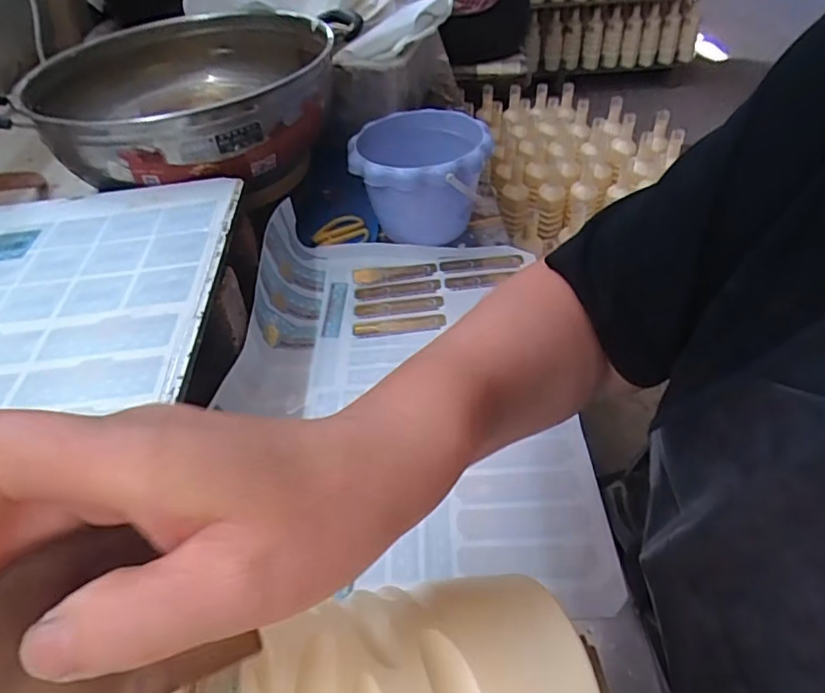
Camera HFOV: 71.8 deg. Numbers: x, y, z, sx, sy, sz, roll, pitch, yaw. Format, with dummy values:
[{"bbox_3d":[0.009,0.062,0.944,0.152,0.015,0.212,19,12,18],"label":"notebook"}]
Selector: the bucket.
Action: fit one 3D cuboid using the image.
[{"bbox_3d":[0.012,-0.191,0.671,0.149,0.119,0.155,-4,44,-1],"label":"bucket"}]

